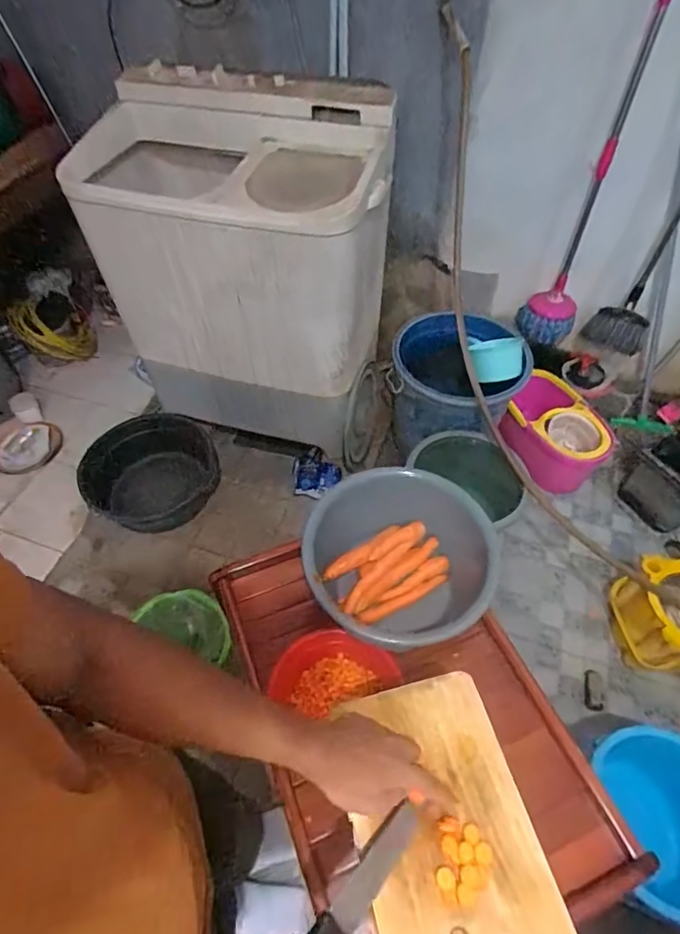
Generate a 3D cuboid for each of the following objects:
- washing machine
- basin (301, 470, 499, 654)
[{"bbox_3d":[-0.295,-0.503,1.408,0.782,0.882,0.408,15,55,12],"label":"washing machine"},{"bbox_3d":[0.100,0.165,0.838,0.275,0.144,0.290,7,53,6],"label":"basin"}]

